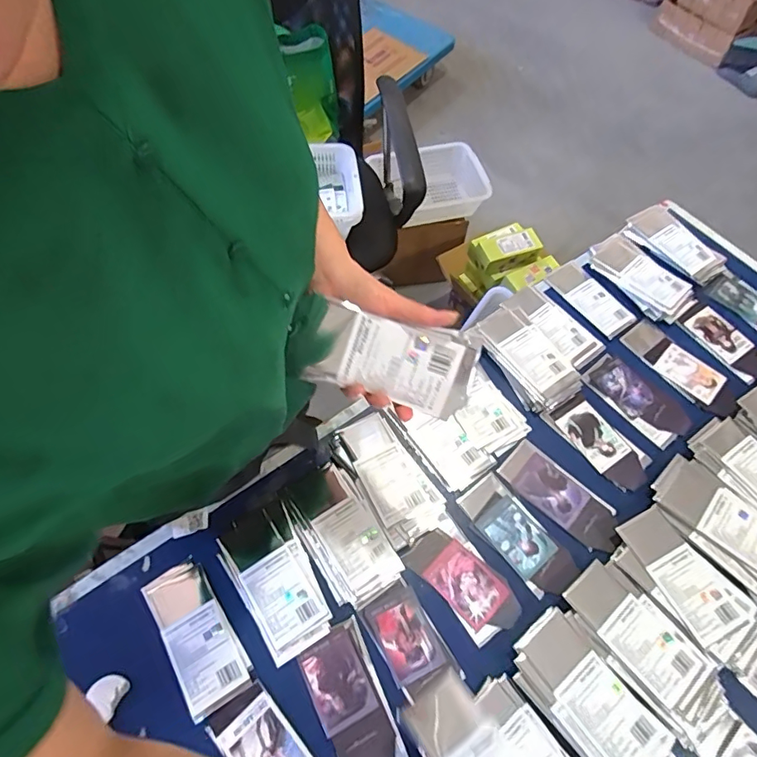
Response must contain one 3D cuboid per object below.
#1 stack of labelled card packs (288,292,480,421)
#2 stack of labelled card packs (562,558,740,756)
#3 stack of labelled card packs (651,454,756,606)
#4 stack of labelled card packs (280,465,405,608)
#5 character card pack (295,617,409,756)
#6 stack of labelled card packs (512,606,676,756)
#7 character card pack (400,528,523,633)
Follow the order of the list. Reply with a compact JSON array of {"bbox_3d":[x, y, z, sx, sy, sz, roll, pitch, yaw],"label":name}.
[{"bbox_3d":[0.003,-0.018,0.444,0.159,0.014,0.075,16,103,2],"label":"stack of labelled card packs"},{"bbox_3d":[0.324,0.330,0.585,0.094,0.036,0.220,-32,68,-18],"label":"stack of labelled card packs"},{"bbox_3d":[0.458,0.200,0.655,0.107,0.040,0.197,-32,68,-18],"label":"stack of labelled card packs"},{"bbox_3d":[-0.049,0.203,0.644,0.093,0.018,0.170,-30,67,-17],"label":"stack of labelled card packs"},{"bbox_3d":[-0.030,0.371,0.562,0.076,0.012,0.154,-24,66,-15],"label":"character card pack"},{"bbox_3d":[0.247,0.376,0.554,0.094,0.041,0.212,-34,69,-19],"label":"stack of labelled card packs"},{"bbox_3d":[0.108,0.257,0.627,0.149,0.004,0.067,39,67,16],"label":"character card pack"}]

